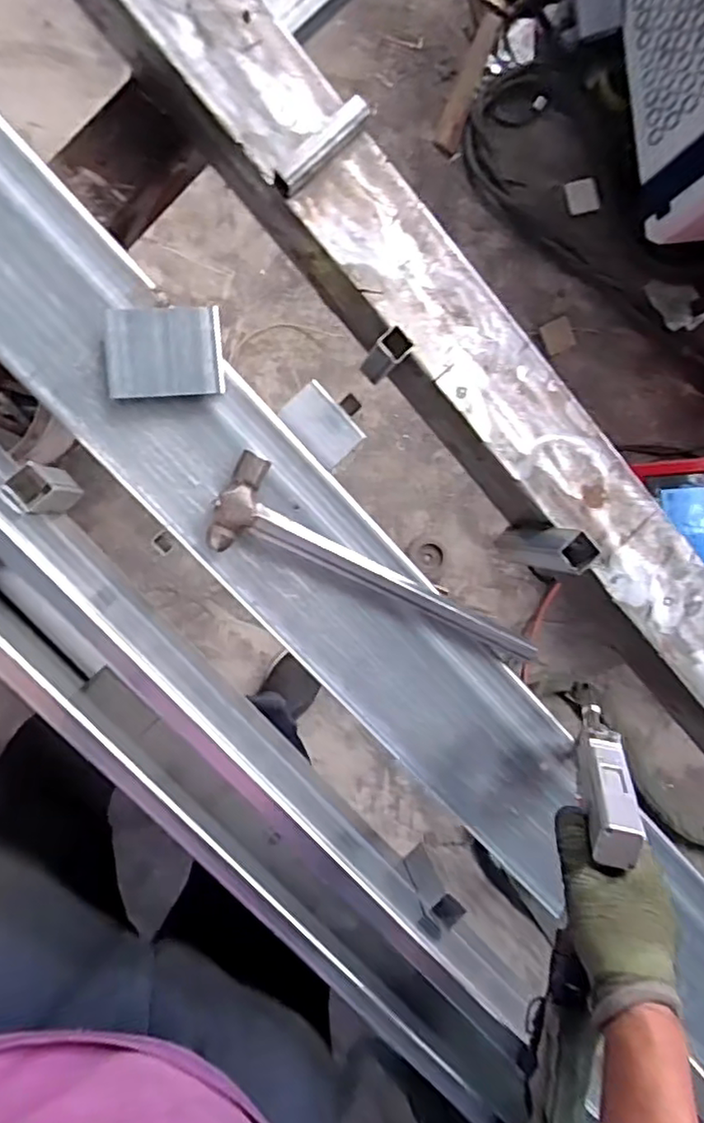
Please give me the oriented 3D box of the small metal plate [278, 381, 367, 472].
[{"bbox_3d":[-0.028,-0.133,0.640,0.049,0.011,0.075,-44,99,-3],"label":"small metal plate"}]

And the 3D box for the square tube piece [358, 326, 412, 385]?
[{"bbox_3d":[0.031,-0.192,0.612,0.027,0.087,0.032,43,88,-9],"label":"square tube piece"}]

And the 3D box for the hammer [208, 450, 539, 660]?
[{"bbox_3d":[0.031,0.007,0.637,0.341,0.030,0.088,24,91,-9],"label":"hammer"}]

